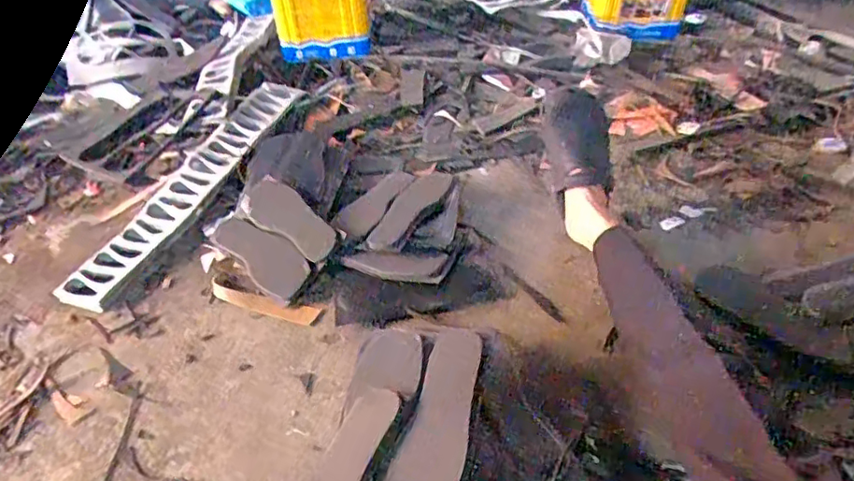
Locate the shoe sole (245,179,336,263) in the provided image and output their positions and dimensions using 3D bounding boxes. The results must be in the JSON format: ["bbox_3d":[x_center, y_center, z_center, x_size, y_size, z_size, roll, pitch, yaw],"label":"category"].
[{"bbox_3d":[-0.244,-0.037,1.026,0.082,0.009,0.226,-45,56,-11],"label":"shoe sole"}]

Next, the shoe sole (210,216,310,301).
[{"bbox_3d":[-0.282,0.017,1.002,0.218,0.014,0.086,36,74,30],"label":"shoe sole"}]

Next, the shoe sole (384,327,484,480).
[{"bbox_3d":[0.011,0.231,0.696,0.078,0.011,0.250,24,49,0],"label":"shoe sole"}]

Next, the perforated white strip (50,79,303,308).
[{"bbox_3d":[-0.455,-0.125,1.150,0.116,0.025,0.639,20,52,13],"label":"perforated white strip"}]

